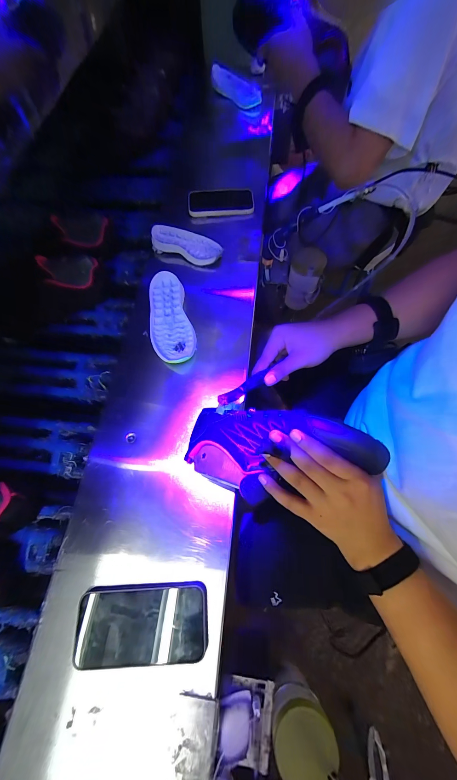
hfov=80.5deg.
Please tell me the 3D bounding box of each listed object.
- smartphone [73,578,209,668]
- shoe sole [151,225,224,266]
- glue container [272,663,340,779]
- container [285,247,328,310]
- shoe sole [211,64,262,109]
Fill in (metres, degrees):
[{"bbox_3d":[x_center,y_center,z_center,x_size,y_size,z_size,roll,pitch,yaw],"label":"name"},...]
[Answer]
[{"bbox_3d":[-0.109,0.295,0.342,0.162,0.014,0.079,-4,68,1],"label":"smartphone"},{"bbox_3d":[-0.089,-0.310,0.580,0.155,0.028,0.073,22,70,8],"label":"shoe sole"},{"bbox_3d":[0.090,0.446,0.361,0.074,0.104,0.069,2,67,-3],"label":"glue container"},{"bbox_3d":[0.181,-0.260,0.642,0.073,0.126,0.067,16,70,9],"label":"container"},{"bbox_3d":[0.021,-0.871,0.776,0.063,0.033,0.210,-31,70,-9],"label":"shoe sole"}]

